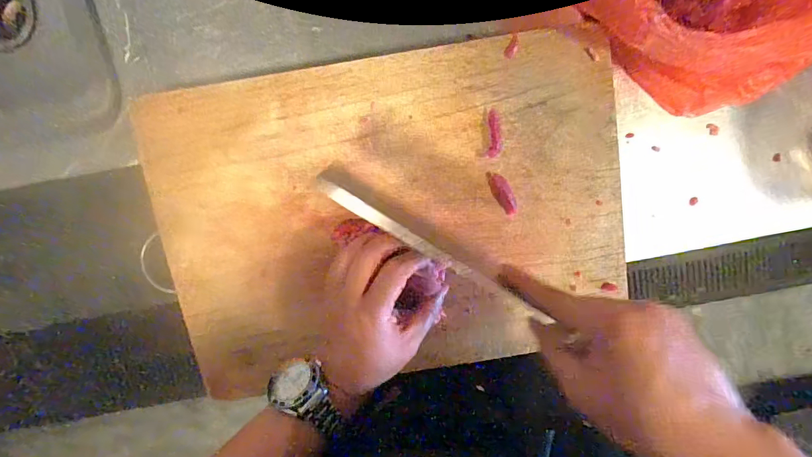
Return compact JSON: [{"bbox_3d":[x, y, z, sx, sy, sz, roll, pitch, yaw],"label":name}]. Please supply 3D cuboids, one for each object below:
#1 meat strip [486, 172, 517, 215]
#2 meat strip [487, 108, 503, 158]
[{"bbox_3d":[0.085,-0.031,0.376,0.016,0.004,0.042,-26,99,2],"label":"meat strip"},{"bbox_3d":[0.075,-0.080,0.364,0.012,0.004,0.039,-1,99,-2],"label":"meat strip"}]

